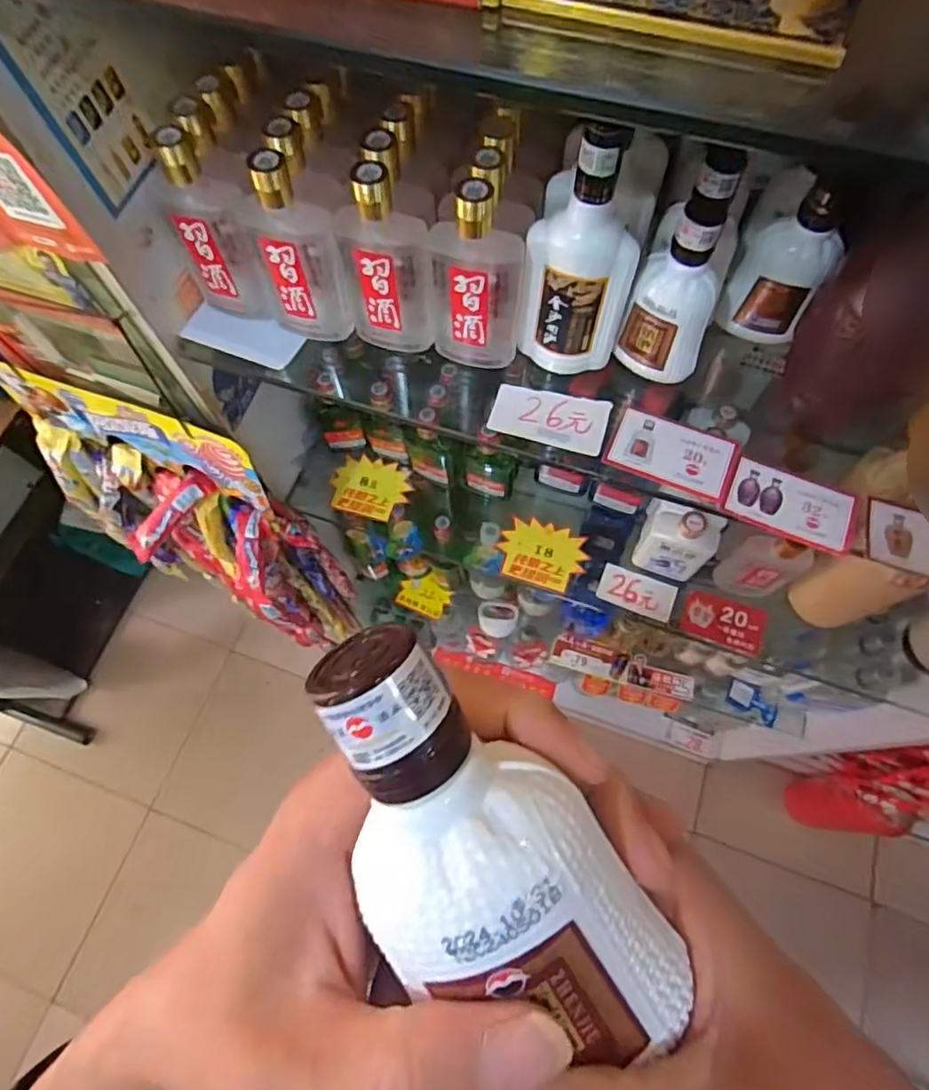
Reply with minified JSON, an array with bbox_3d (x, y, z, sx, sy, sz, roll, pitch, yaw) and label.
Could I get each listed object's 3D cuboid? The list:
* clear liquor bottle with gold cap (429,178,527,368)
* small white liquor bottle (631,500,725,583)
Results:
[{"bbox_3d":[0.008,-0.181,0.418,0.063,0.145,0.029,15,69,8],"label":"clear liquor bottle with gold cap"},{"bbox_3d":[0.234,-0.003,0.648,0.084,0.117,0.041,18,69,9],"label":"small white liquor bottle"}]

